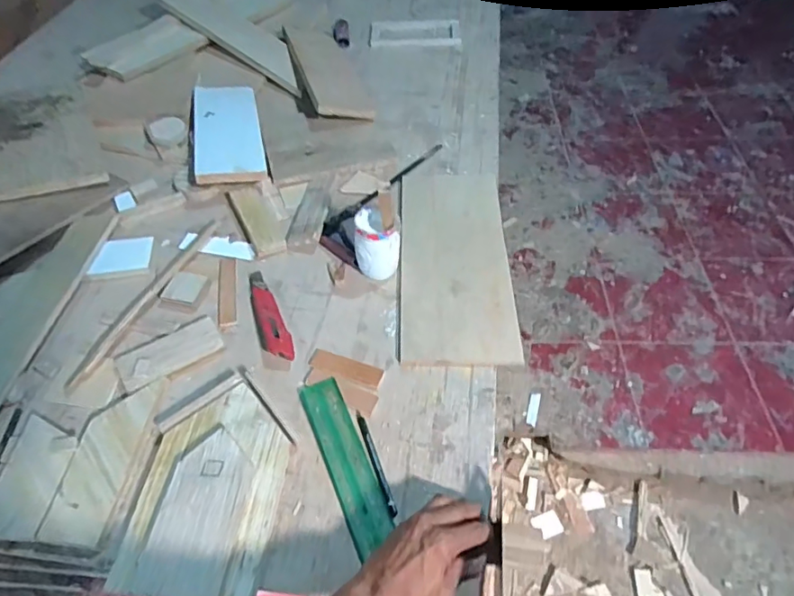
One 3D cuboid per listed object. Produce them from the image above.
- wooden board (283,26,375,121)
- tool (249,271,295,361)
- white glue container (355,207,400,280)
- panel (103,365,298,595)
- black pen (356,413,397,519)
[{"bbox_3d":[-0.146,-0.475,1.058,0.119,0.015,0.379,-2,47,-23],"label":"wooden board"},{"bbox_3d":[-0.180,0.018,0.694,0.036,0.025,0.163,-22,54,-15],"label":"tool"},{"bbox_3d":[-0.030,-0.075,0.713,0.059,0.082,0.055,34,60,23],"label":"white glue container"},{"bbox_3d":[-0.201,0.192,0.557,0.148,0.034,0.237,3,52,5],"label":"panel"},{"bbox_3d":[-0.024,0.184,0.574,0.009,0.005,0.124,-17,53,-11],"label":"black pen"}]

